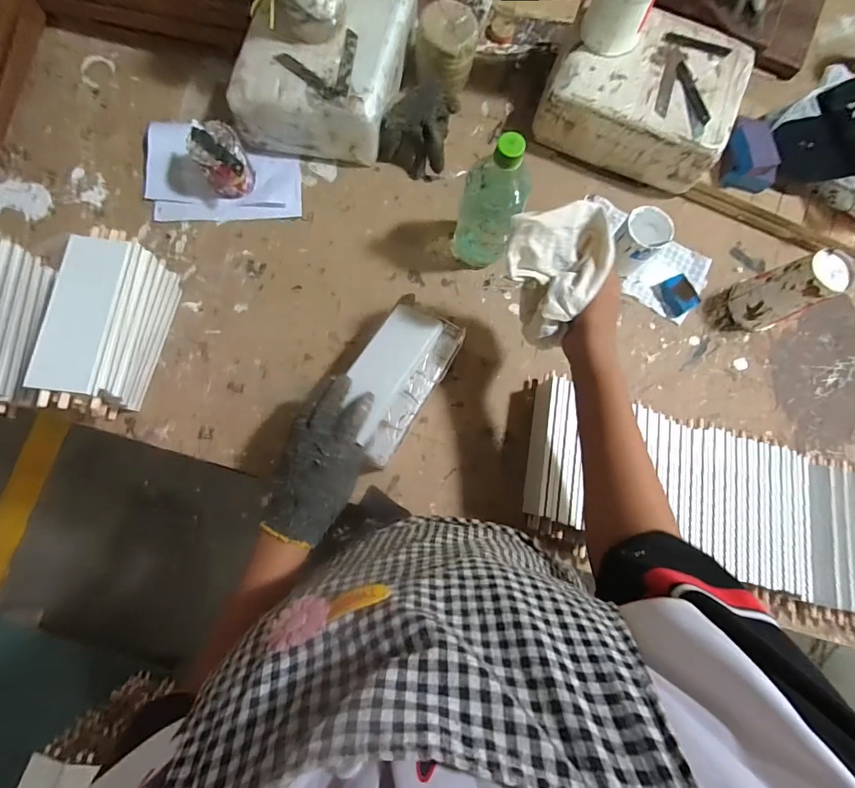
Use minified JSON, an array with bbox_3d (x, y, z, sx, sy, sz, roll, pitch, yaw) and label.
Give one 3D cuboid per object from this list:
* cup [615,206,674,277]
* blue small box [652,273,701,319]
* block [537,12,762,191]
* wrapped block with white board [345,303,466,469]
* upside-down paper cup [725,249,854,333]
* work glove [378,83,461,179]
[{"bbox_3d":[0.295,-0.218,0.602,0.070,0.077,0.064,-41,86,-8],"label":"cup"},{"bbox_3d":[0.375,-0.148,0.630,0.042,0.027,0.057,-24,85,-8],"label":"blue small box"},{"bbox_3d":[0.313,-0.443,0.622,0.261,0.084,0.198,21,81,0],"label":"block"},{"bbox_3d":[-0.039,-0.023,0.511,0.098,0.064,0.195,33,81,0],"label":"wrapped block with white board"},{"bbox_3d":[0.501,-0.142,0.589,0.071,0.117,0.076,-20,84,-6],"label":"upside-down paper cup"},{"bbox_3d":[-0.012,-0.386,0.612,0.096,0.072,0.102,18,81,-1],"label":"work glove"}]

